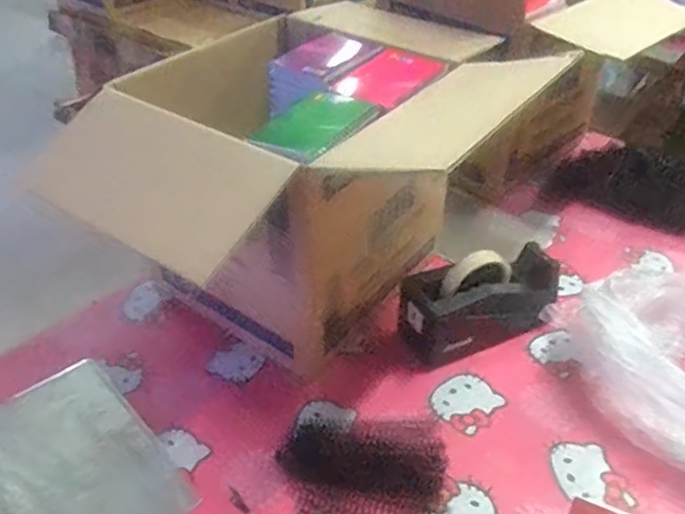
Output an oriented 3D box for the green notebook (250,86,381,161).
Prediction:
[{"bbox_3d":[-0.027,-0.134,0.609,0.081,0.010,0.148,22,44,23],"label":"green notebook"}]

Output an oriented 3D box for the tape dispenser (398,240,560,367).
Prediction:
[{"bbox_3d":[0.171,0.051,0.750,0.203,0.112,0.069,-14,41,-19],"label":"tape dispenser"}]

